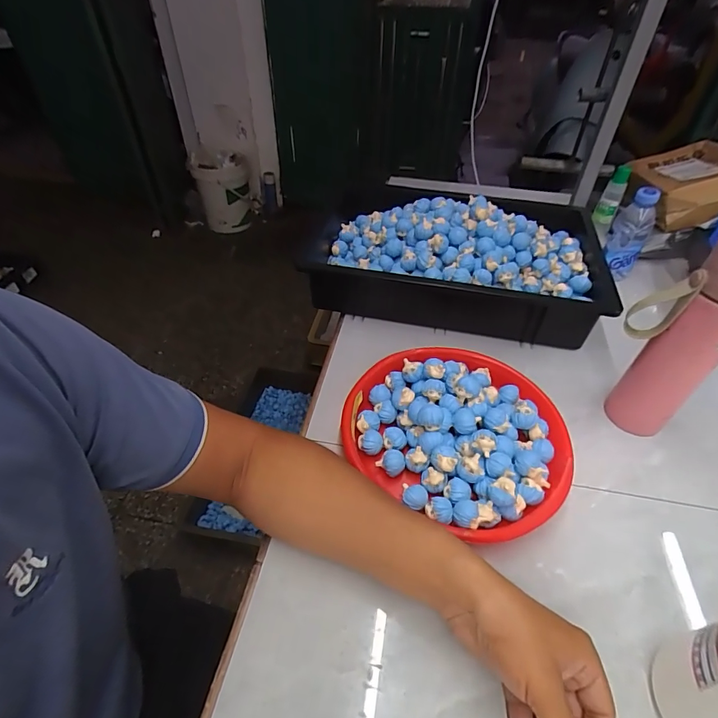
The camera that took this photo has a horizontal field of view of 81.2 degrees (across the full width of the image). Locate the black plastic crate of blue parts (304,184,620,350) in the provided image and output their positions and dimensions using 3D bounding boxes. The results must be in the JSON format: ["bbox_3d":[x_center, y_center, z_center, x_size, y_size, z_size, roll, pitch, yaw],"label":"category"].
[{"bbox_3d":[0.160,-0.182,0.697,0.450,0.121,0.300,9,46,8],"label":"black plastic crate of blue parts"}]

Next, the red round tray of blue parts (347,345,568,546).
[{"bbox_3d":[0.117,0.073,0.491,0.247,0.066,0.232,1,45,-1],"label":"red round tray of blue parts"}]

